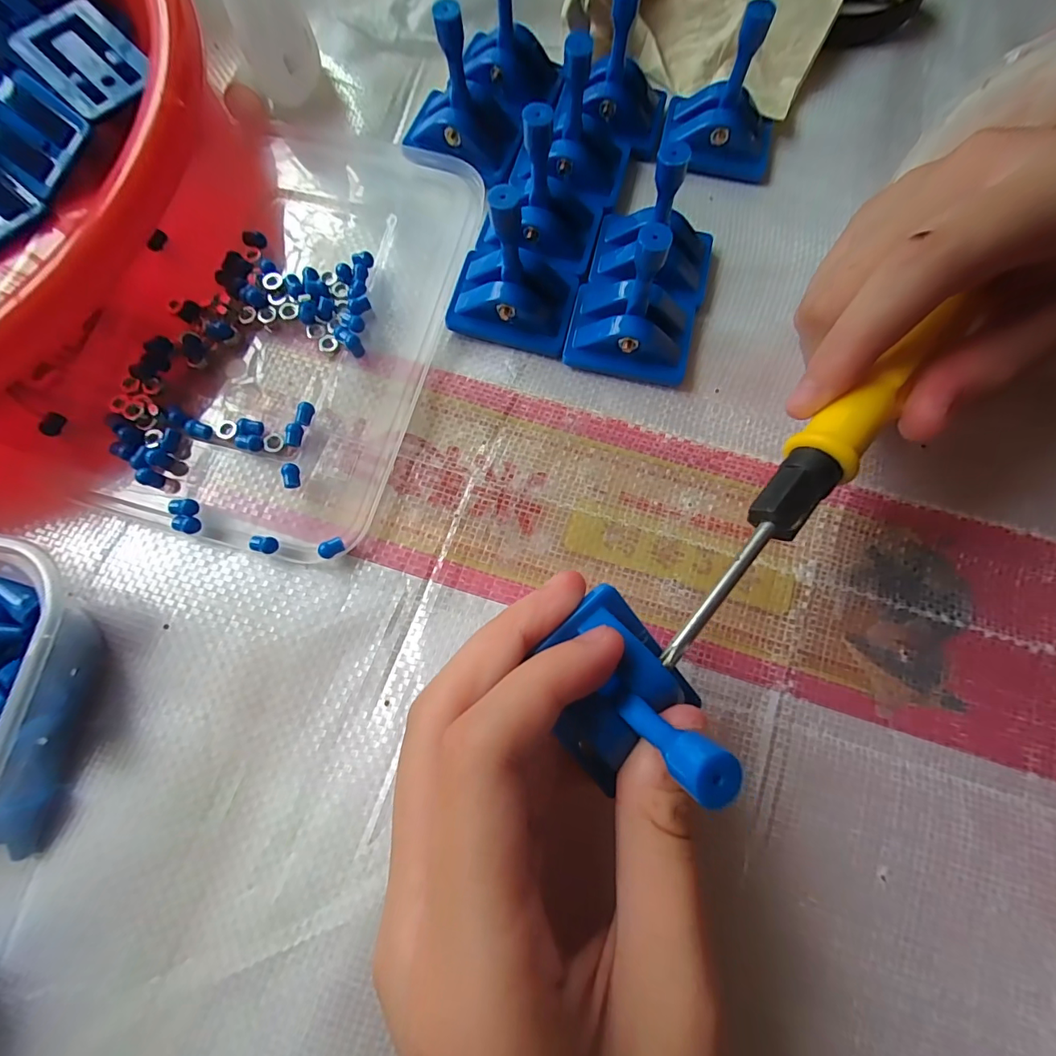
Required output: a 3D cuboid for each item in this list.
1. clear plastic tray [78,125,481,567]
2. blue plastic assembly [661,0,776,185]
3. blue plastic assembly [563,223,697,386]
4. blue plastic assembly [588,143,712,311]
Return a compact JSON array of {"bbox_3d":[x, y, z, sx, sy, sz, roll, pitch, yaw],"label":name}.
[{"bbox_3d":[-0.079,-0.077,0.169,0.086,0.011,0.167,15,76,3],"label":"clear plastic tray"},{"bbox_3d":[0.080,-0.170,0.178,0.044,0.041,0.031,18,76,4],"label":"blue plastic assembly"},{"bbox_3d":[0.038,-0.077,0.153,0.044,0.045,0.034,13,76,2],"label":"blue plastic assembly"},{"bbox_3d":[0.048,-0.109,0.160,0.044,0.042,0.031,14,76,3],"label":"blue plastic assembly"}]

